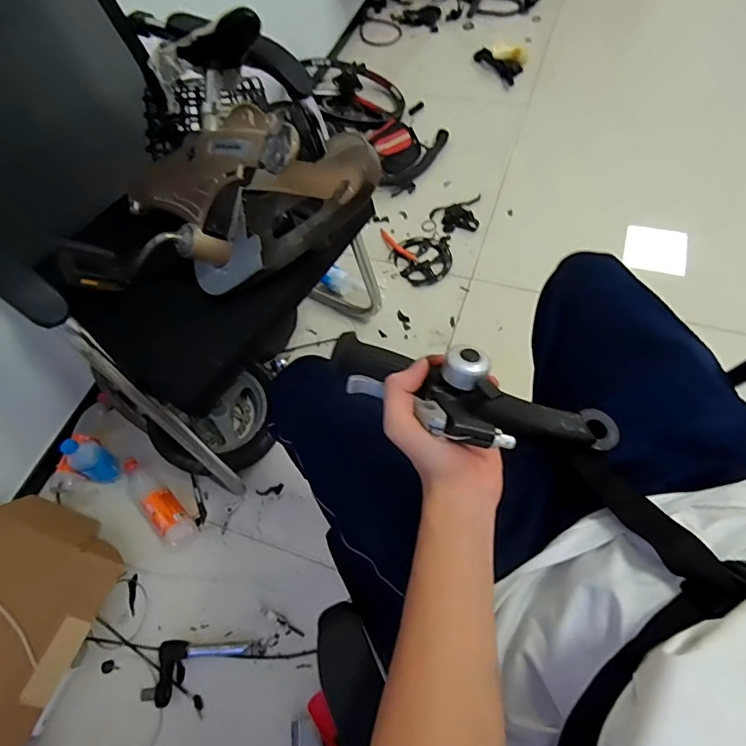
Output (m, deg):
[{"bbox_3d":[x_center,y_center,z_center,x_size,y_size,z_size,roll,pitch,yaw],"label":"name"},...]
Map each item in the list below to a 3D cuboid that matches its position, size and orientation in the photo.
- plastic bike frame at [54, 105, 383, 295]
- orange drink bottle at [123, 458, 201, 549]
[{"bbox_3d":[-0.198,-0.239,0.666,0.422,0.190,0.207,-16,61,17],"label":"plastic bike frame"},{"bbox_3d":[-0.471,0.270,1.030,0.071,0.058,0.246,-42,64,-17],"label":"orange drink bottle"}]

